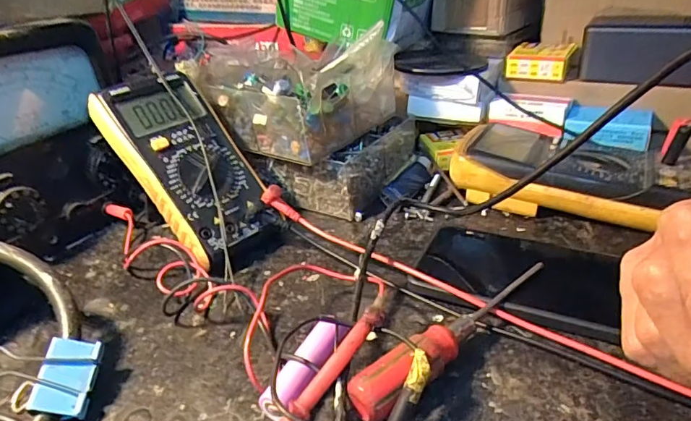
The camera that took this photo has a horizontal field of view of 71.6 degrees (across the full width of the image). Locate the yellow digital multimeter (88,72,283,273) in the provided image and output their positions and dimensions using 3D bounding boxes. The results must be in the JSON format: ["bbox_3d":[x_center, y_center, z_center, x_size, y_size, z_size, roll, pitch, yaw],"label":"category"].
[{"bbox_3d":[-0.121,-0.038,0.382,0.083,0.031,0.170,-29,79,-35],"label":"yellow digital multimeter"}]

